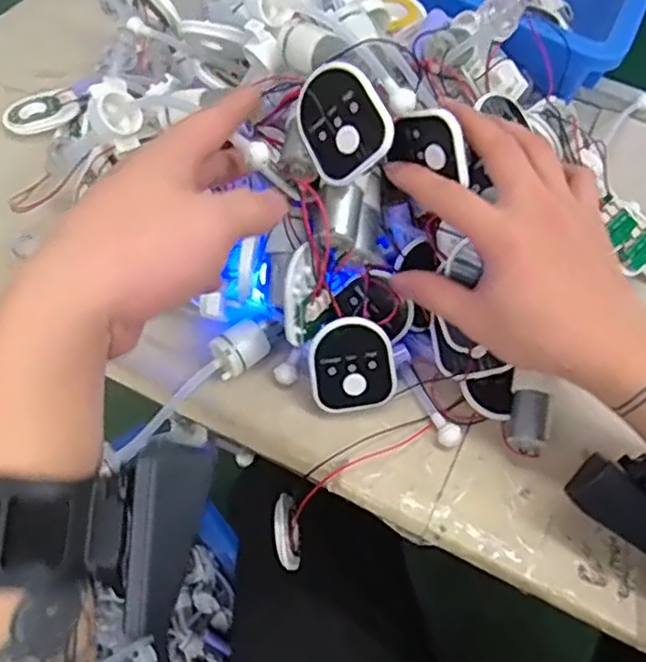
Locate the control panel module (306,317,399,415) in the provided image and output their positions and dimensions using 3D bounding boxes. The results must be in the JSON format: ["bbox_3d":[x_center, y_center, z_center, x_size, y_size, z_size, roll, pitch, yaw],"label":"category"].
[{"bbox_3d":[0.017,0.021,0.392,0.050,0.059,0.005,-10,20,0],"label":"control panel module"}]

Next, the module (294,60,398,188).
[{"bbox_3d":[0.010,-0.109,0.347,0.007,0.050,0.057,-19,81,-51],"label":"module"}]

